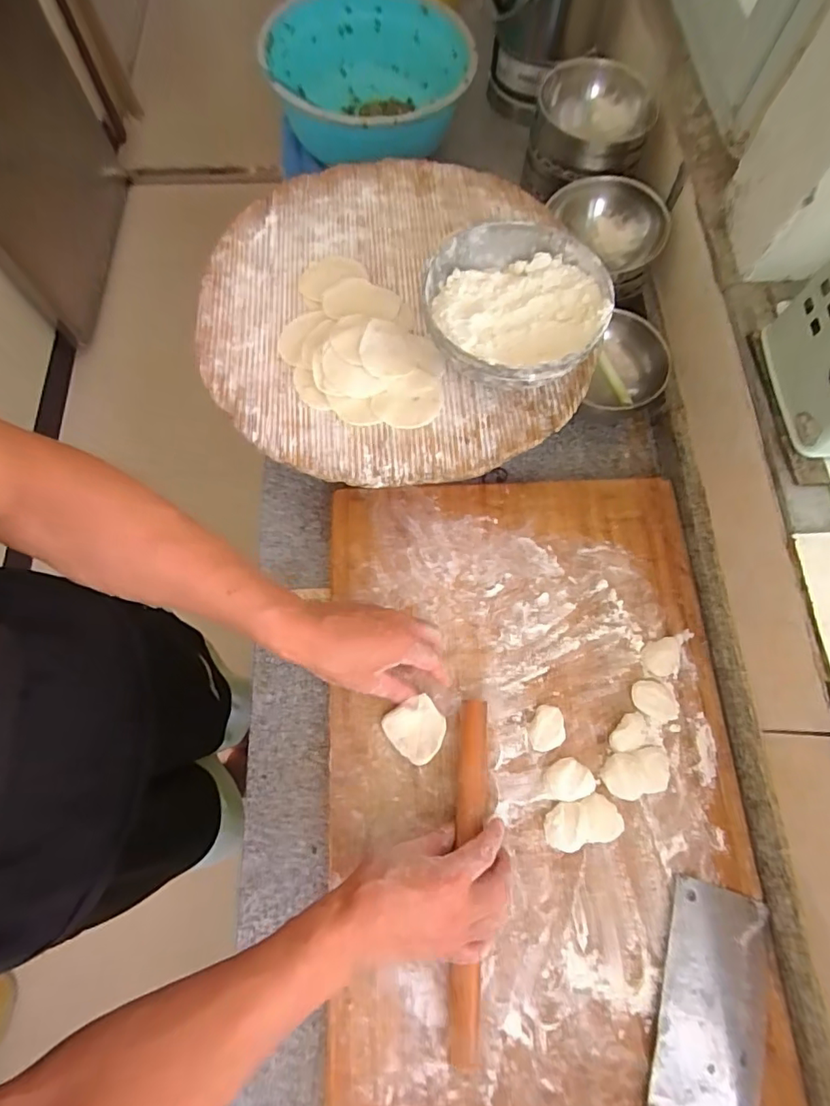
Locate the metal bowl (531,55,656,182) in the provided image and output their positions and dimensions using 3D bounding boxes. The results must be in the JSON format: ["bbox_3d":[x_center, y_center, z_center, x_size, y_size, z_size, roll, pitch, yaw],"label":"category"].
[{"bbox_3d":[0.213,-0.520,0.626,0.129,0.064,0.129,0,71,-1],"label":"metal bowl"}]

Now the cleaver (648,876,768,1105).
[{"bbox_3d":[0.238,0.428,0.422,0.086,0.019,0.274,17,72,4],"label":"cleaver"}]

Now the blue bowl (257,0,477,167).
[{"bbox_3d":[-0.057,-0.667,0.745,0.272,0.139,0.278,0,71,-1],"label":"blue bowl"}]

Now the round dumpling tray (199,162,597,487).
[{"bbox_3d":[-0.033,-0.257,0.551,0.374,0.024,0.392,-6,72,-4],"label":"round dumpling tray"}]

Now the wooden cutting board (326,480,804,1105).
[{"bbox_3d":[0.112,0.203,0.513,0.385,0.039,0.576,-2,71,-2],"label":"wooden cutting board"}]

